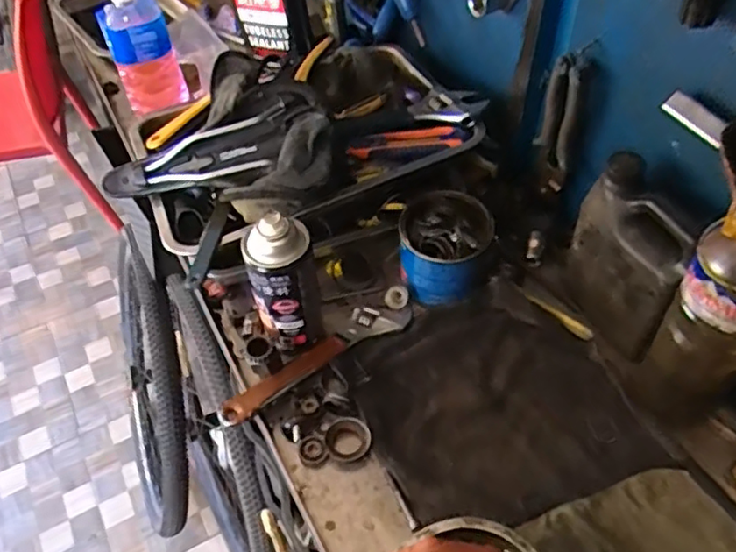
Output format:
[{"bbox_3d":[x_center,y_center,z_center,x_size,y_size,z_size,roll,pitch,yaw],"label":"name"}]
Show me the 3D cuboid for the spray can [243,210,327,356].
[{"bbox_3d":[-0.081,0.011,0.622,0.064,0.180,0.056,-14,52,-9],"label":"spray can"}]

